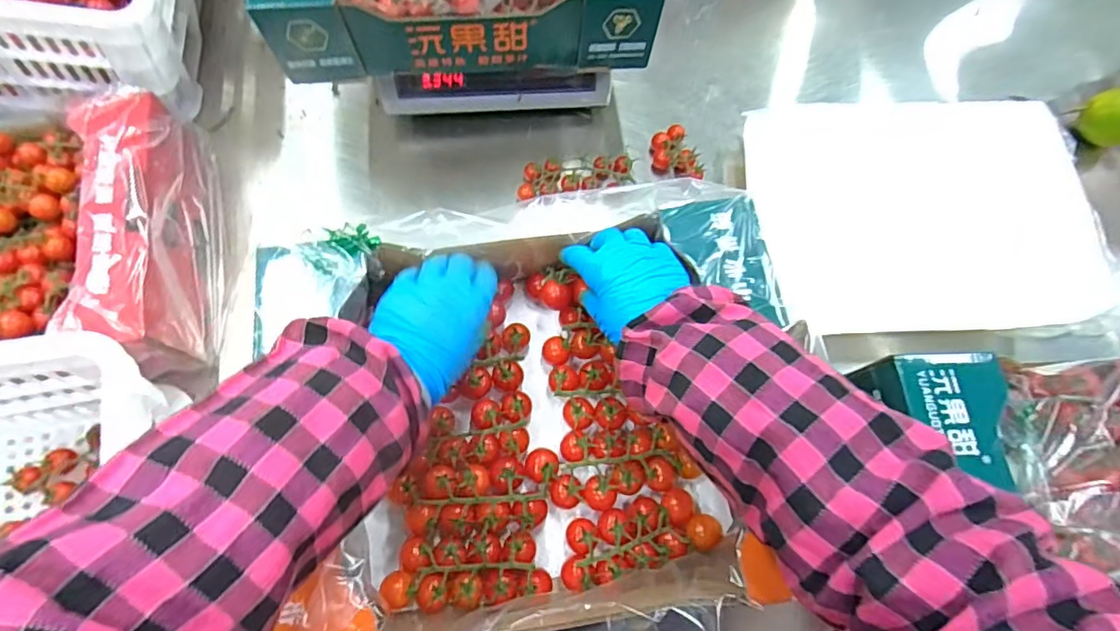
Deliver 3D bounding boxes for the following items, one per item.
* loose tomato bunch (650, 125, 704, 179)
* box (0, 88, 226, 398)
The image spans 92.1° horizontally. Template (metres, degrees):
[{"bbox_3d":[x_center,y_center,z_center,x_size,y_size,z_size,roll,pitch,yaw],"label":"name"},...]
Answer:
[{"bbox_3d":[0.143,-0.200,0.678,0.053,0.021,0.078,-12,66,-4],"label":"loose tomato bunch"},{"bbox_3d":[-0.596,-0.080,0.528,0.428,0.126,0.287,-7,66,-2],"label":"box"}]

